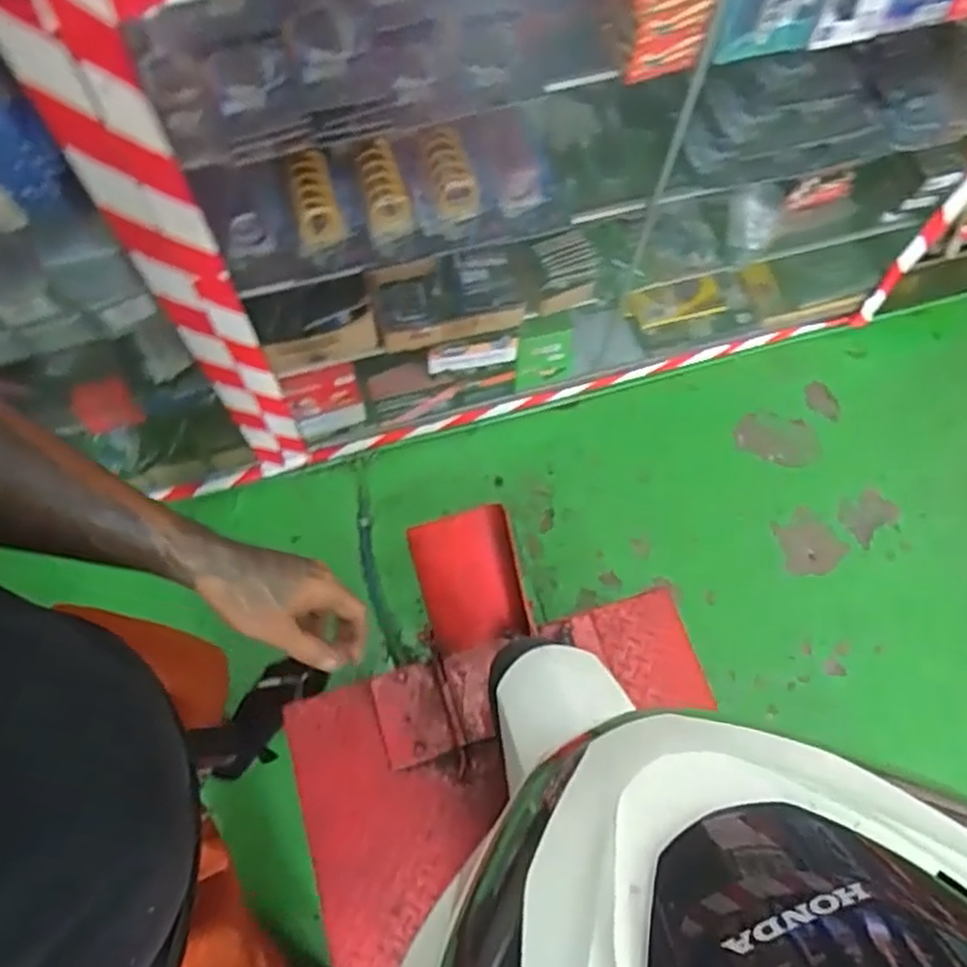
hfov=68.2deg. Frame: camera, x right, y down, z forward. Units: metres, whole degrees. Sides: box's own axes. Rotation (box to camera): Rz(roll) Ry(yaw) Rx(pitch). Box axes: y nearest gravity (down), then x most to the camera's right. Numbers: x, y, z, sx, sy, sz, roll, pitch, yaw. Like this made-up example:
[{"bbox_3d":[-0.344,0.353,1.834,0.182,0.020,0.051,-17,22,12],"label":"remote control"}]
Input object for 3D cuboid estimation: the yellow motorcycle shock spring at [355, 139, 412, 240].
[{"bbox_3d":[-0.146,-0.424,1.039,0.062,0.049,0.133,-15,106,-8],"label":"yellow motorcycle shock spring"}]

